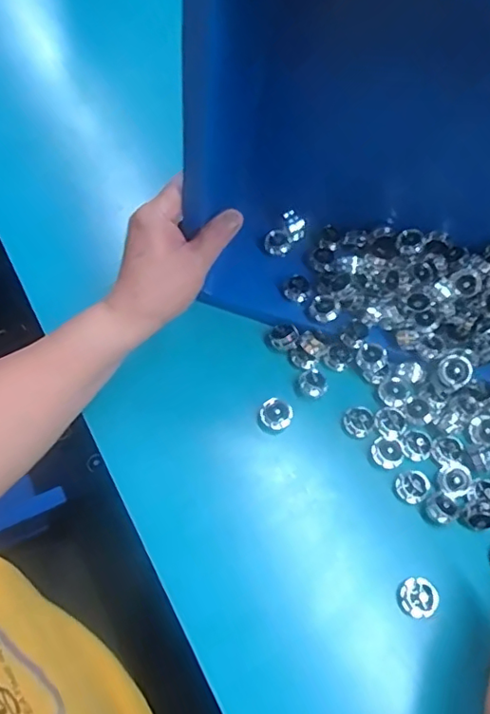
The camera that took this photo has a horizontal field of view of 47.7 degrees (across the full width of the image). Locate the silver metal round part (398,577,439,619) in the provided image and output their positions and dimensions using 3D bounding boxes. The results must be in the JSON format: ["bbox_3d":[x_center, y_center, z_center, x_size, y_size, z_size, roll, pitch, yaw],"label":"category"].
[{"bbox_3d":[0.123,0.172,0.396,0.026,0.012,0.026,1,66,-2],"label":"silver metal round part"}]

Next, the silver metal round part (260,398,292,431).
[{"bbox_3d":[0.025,0.046,0.441,0.024,0.014,0.025,1,66,-2],"label":"silver metal round part"}]

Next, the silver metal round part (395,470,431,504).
[{"bbox_3d":[0.129,0.099,0.424,0.024,0.006,0.022,1,66,-2],"label":"silver metal round part"}]

